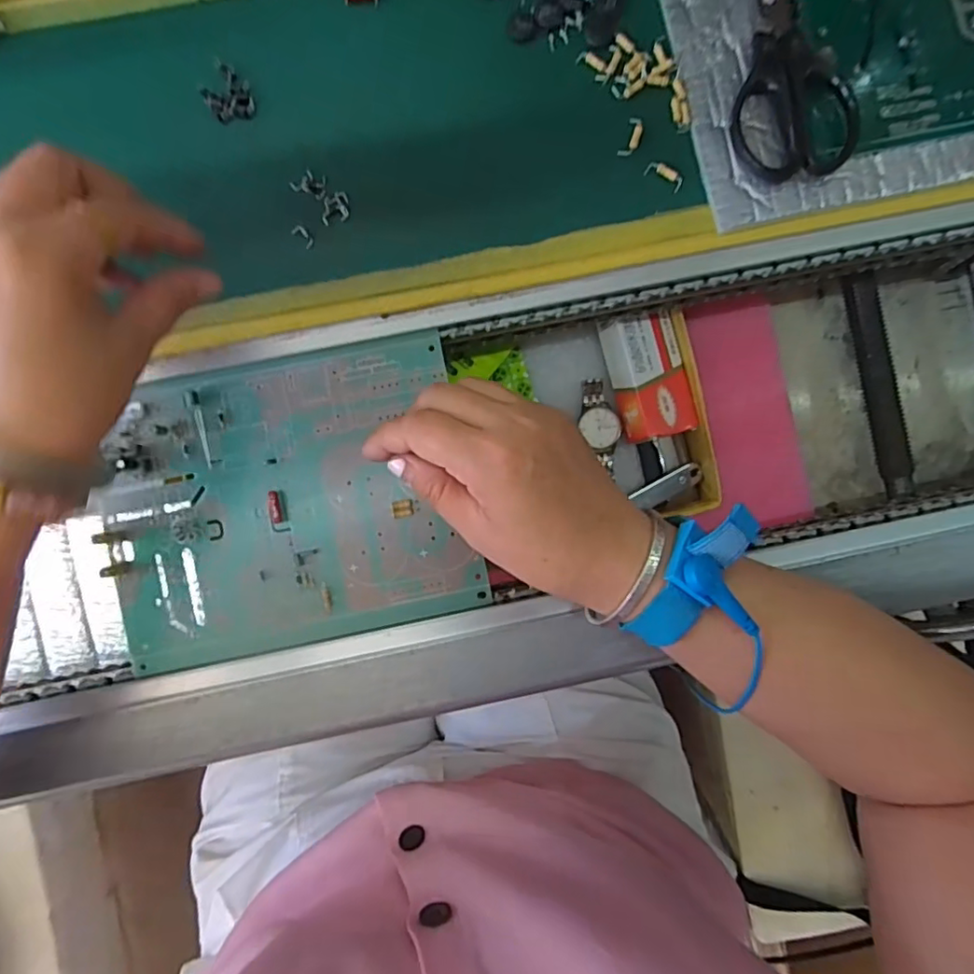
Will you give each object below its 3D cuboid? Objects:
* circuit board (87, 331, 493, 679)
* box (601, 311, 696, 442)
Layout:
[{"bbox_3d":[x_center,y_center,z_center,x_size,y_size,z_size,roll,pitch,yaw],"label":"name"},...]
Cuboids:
[{"bbox_3d":[-0.103,0.007,0.307,0.180,0.009,0.144,-12,93,-2],"label":"circuit board"},{"bbox_3d":[0.103,-0.071,0.384,0.045,0.034,0.077,-14,90,-1],"label":"box"}]

